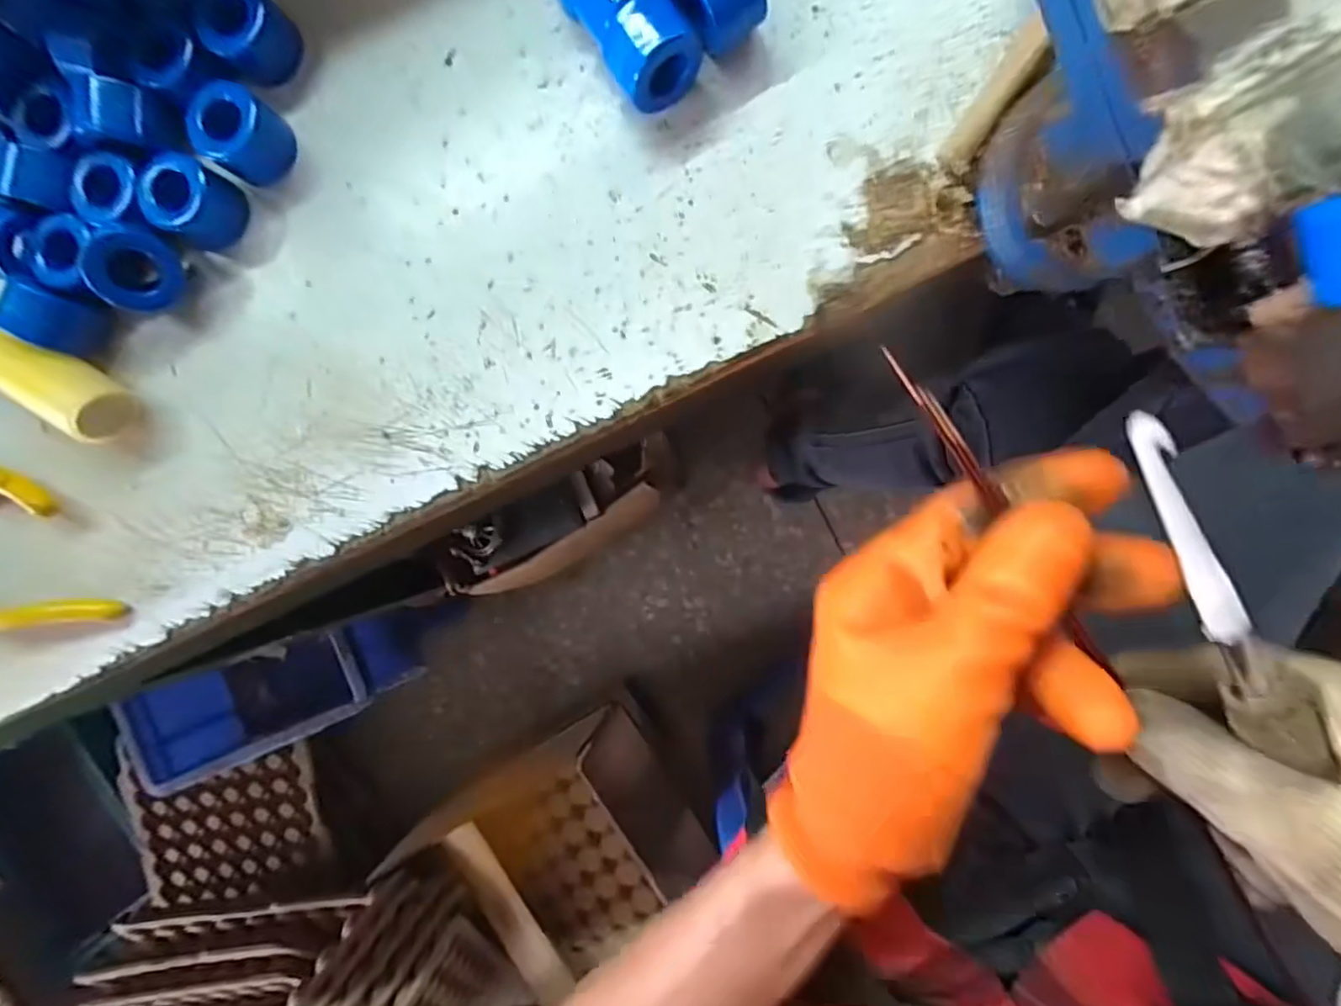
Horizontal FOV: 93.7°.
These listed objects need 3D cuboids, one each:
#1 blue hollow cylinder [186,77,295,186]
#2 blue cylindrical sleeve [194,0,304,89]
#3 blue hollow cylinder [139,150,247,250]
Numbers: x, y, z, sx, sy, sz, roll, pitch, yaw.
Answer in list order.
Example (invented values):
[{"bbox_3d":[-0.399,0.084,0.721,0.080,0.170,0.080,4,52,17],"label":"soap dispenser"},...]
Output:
[{"bbox_3d":[-0.154,-0.133,0.227,0.025,0.020,0.027,0,92,8],"label":"blue hollow cylinder"},{"bbox_3d":[-0.152,-0.169,0.227,0.026,0.022,0.024,0,92,8],"label":"blue cylindrical sleeve"},{"bbox_3d":[-0.176,-0.111,0.231,0.029,0.018,0.027,0,92,8],"label":"blue hollow cylinder"}]

